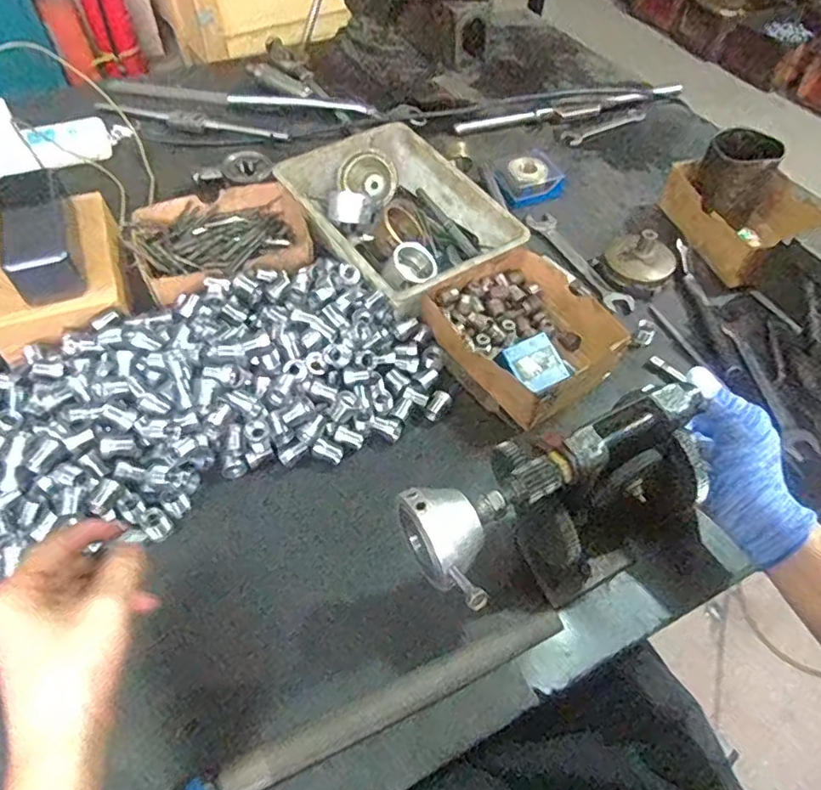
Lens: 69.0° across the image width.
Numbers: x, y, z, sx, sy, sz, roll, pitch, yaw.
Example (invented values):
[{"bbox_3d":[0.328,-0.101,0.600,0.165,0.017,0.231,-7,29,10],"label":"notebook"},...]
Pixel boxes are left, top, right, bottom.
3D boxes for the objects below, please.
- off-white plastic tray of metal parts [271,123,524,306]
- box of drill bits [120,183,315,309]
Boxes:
[{"bbox_3d":[-0.016,-0.195,0.645,0.168,0.049,0.241,-28,61,-21],"label":"off-white plastic tray of metal parts"},{"bbox_3d":[-0.195,-0.161,0.634,0.182,0.045,0.141,-20,58,-17],"label":"box of drill bits"}]

